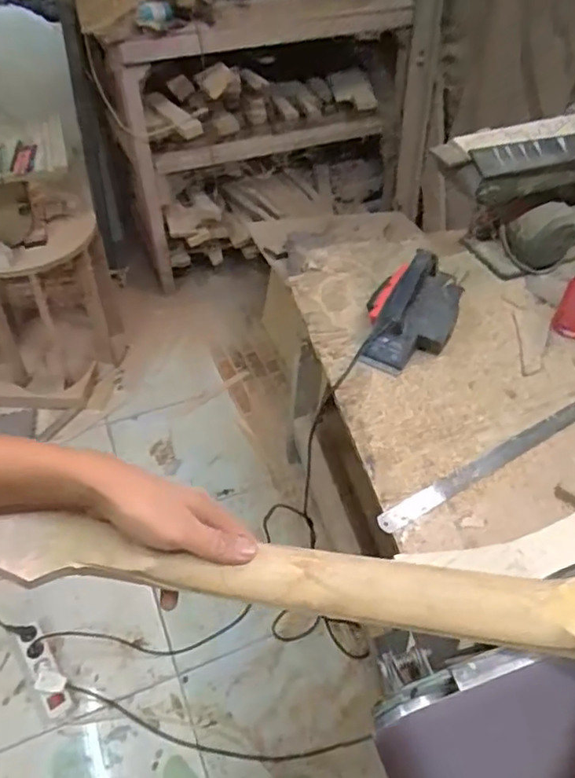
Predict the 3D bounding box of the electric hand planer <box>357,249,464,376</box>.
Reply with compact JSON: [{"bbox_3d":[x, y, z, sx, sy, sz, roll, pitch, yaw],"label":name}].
[{"bbox_3d":[0.223,-0.150,1.016,0.148,0.166,0.192,13,49,11],"label":"electric hand planer"}]

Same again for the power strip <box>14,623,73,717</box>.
[{"bbox_3d":[-0.564,0.639,1.341,0.062,0.034,0.219,-29,55,-24],"label":"power strip"}]

